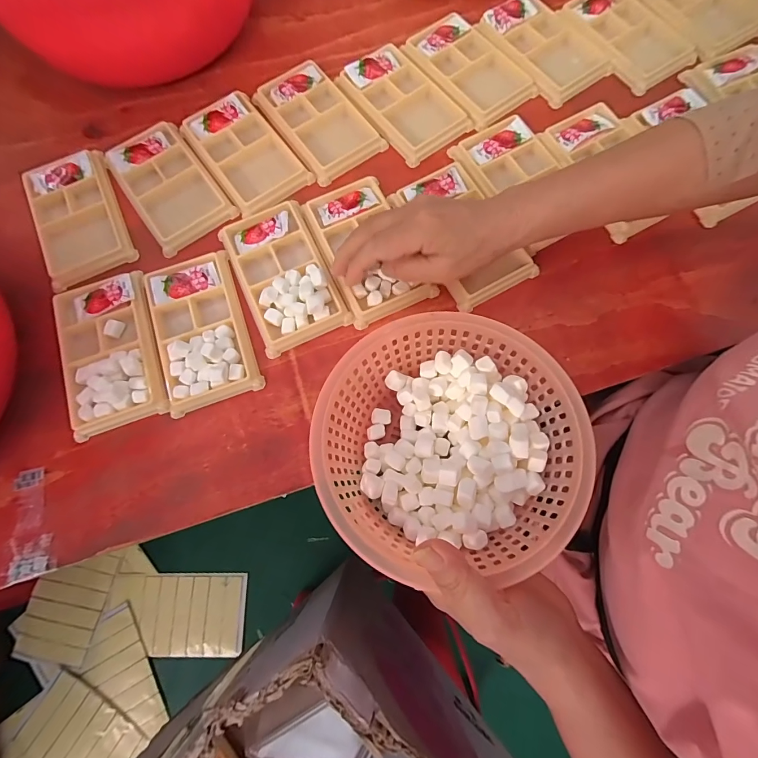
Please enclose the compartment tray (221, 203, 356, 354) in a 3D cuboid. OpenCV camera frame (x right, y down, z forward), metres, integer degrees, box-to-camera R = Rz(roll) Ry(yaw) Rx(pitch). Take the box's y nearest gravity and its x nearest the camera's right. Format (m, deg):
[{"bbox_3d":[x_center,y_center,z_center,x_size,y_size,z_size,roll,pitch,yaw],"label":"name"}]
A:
[{"bbox_3d":[-0.085,-0.096,0.327,0.076,0.018,0.130,-24,78,-4],"label":"compartment tray"}]

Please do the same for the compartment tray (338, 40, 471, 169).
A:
[{"bbox_3d":[0.021,-0.289,0.386,0.079,0.020,0.141,-37,79,-7],"label":"compartment tray"}]

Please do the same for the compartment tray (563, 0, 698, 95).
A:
[{"bbox_3d":[0.266,-0.370,0.396,0.079,0.010,0.133,-33,78,-6],"label":"compartment tray"}]

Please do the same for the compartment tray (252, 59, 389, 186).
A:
[{"bbox_3d":[-0.062,-0.266,0.383,0.076,0.021,0.131,-34,79,-6],"label":"compartment tray"}]

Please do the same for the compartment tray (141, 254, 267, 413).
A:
[{"bbox_3d":[-0.155,-0.044,0.318,0.076,0.020,0.130,-19,77,-3],"label":"compartment tray"}]

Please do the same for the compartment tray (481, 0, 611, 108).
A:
[{"bbox_3d":[0.176,-0.357,0.395,0.079,0.013,0.132,-34,79,-6],"label":"compartment tray"}]

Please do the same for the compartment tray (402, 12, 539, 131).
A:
[{"bbox_3d":[0.095,-0.327,0.394,0.080,0.020,0.130,-38,79,-7],"label":"compartment tray"}]

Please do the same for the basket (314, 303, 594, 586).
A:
[{"bbox_3d":[0.042,0.039,0.259,0.167,0.070,0.160,-10,77,-1],"label":"basket"}]

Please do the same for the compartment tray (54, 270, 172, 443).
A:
[{"bbox_3d":[-0.229,-0.026,0.313,0.080,0.021,0.130,-19,77,-3],"label":"compartment tray"}]

